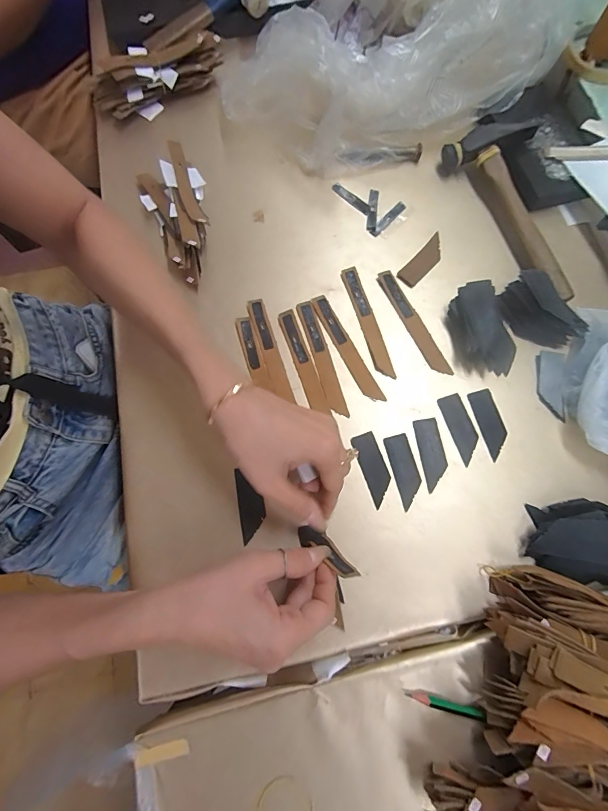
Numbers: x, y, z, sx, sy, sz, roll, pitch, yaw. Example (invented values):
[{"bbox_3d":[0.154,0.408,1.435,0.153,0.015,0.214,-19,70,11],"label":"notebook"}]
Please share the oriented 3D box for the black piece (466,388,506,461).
[{"bbox_3d":[0.175,0.016,0.359,0.025,0.004,0.063,-14,75,-3],"label":"black piece"}]

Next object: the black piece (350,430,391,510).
[{"bbox_3d":[0.063,0.057,0.348,0.023,0.004,0.064,-19,75,-5],"label":"black piece"}]

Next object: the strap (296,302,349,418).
[{"bbox_3d":[0.018,-0.048,0.378,0.017,0.004,0.124,-16,75,-4],"label":"strap"}]

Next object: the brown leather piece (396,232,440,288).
[{"bbox_3d":[0.130,-0.155,0.414,0.023,0.005,0.070,41,79,11],"label":"brown leather piece"}]

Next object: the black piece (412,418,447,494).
[{"bbox_3d":[0.118,0.044,0.351,0.023,0.004,0.064,-8,74,-2],"label":"black piece"}]

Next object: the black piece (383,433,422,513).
[{"bbox_3d":[0.091,0.058,0.346,0.023,0.004,0.064,-14,75,-3],"label":"black piece"}]

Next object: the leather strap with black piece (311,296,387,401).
[{"bbox_3d":[0.041,-0.057,0.381,0.019,0.004,0.124,-27,76,-7],"label":"leather strap with black piece"}]

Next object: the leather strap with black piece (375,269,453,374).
[{"bbox_3d":[0.111,-0.085,0.388,0.018,0.004,0.125,-25,76,-6],"label":"leather strap with black piece"}]

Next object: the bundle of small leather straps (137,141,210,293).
[{"bbox_3d":[-0.132,-0.206,0.414,0.068,0.031,0.168,-21,75,-5],"label":"bundle of small leather straps"}]

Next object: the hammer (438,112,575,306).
[{"bbox_3d":[0.238,-0.216,0.403,0.082,0.030,0.218,-23,75,-6],"label":"hammer"}]

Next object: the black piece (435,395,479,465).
[{"bbox_3d":[0.146,0.020,0.357,0.024,0.004,0.063,-18,75,-5],"label":"black piece"}]

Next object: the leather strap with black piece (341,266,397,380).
[{"bbox_3d":[0.065,-0.085,0.389,0.018,0.004,0.125,-16,75,-4],"label":"leather strap with black piece"}]

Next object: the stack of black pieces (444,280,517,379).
[{"bbox_3d":[0.177,-0.075,0.371,0.058,0.035,0.088,-10,74,-2],"label":"stack of black pieces"}]

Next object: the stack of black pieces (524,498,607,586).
[{"bbox_3d":[0.232,0.112,0.316,0.082,0.031,0.062,13,75,4],"label":"stack of black pieces"}]

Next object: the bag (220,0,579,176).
[{"bbox_3d":[0.092,-0.417,0.423,0.360,0.122,0.225,-11,74,-3],"label":"bag"}]

